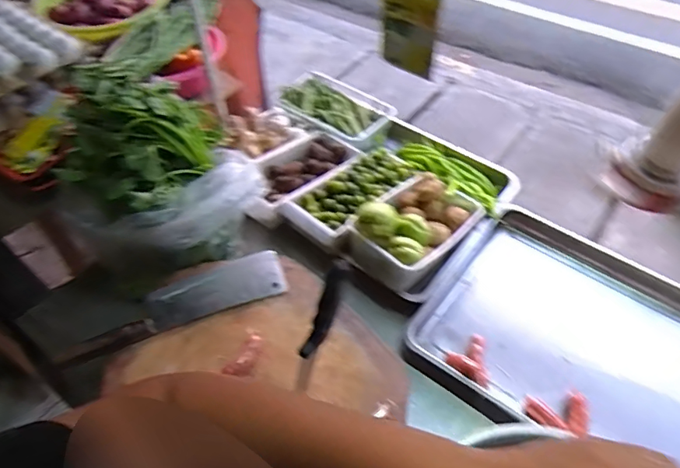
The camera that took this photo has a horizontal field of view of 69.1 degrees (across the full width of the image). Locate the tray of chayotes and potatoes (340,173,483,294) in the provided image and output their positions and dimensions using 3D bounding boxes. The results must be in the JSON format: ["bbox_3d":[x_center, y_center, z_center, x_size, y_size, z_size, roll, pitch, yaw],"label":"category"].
[{"bbox_3d":[0.145,-0.033,0.912,0.156,0.109,0.250,37,62,26],"label":"tray of chayotes and potatoes"}]

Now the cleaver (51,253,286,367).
[{"bbox_3d":[-0.265,0.112,0.804,0.352,0.025,0.085,-21,54,-13],"label":"cleaver"}]

